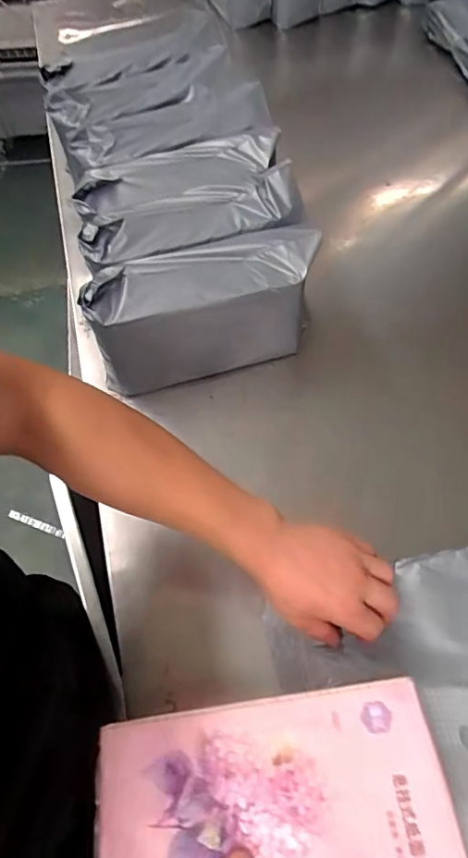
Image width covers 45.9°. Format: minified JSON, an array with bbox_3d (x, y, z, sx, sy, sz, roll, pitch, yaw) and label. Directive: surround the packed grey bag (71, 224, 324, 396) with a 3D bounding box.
[{"bbox_3d":[-0.033,-0.136,0.631,0.253,0.130,0.103,-12,61,-3],"label":"packed grey bag"}]

